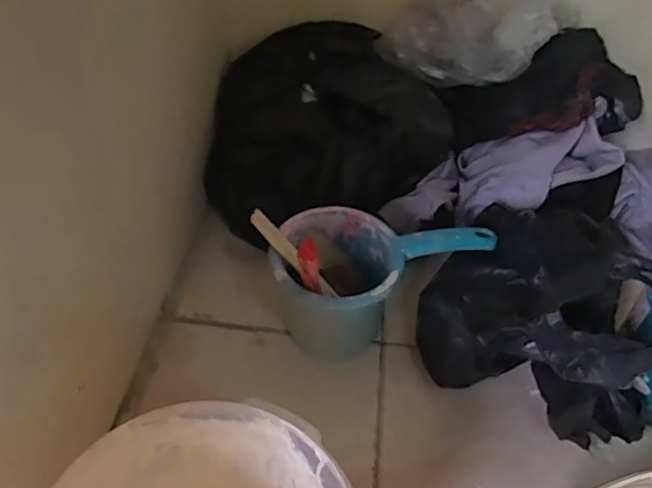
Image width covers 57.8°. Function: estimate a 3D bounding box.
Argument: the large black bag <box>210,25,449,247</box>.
[{"bbox_3d":[-0.008,-0.151,0.809,0.307,0.187,0.261,-11,47,-15],"label":"large black bag"}]

